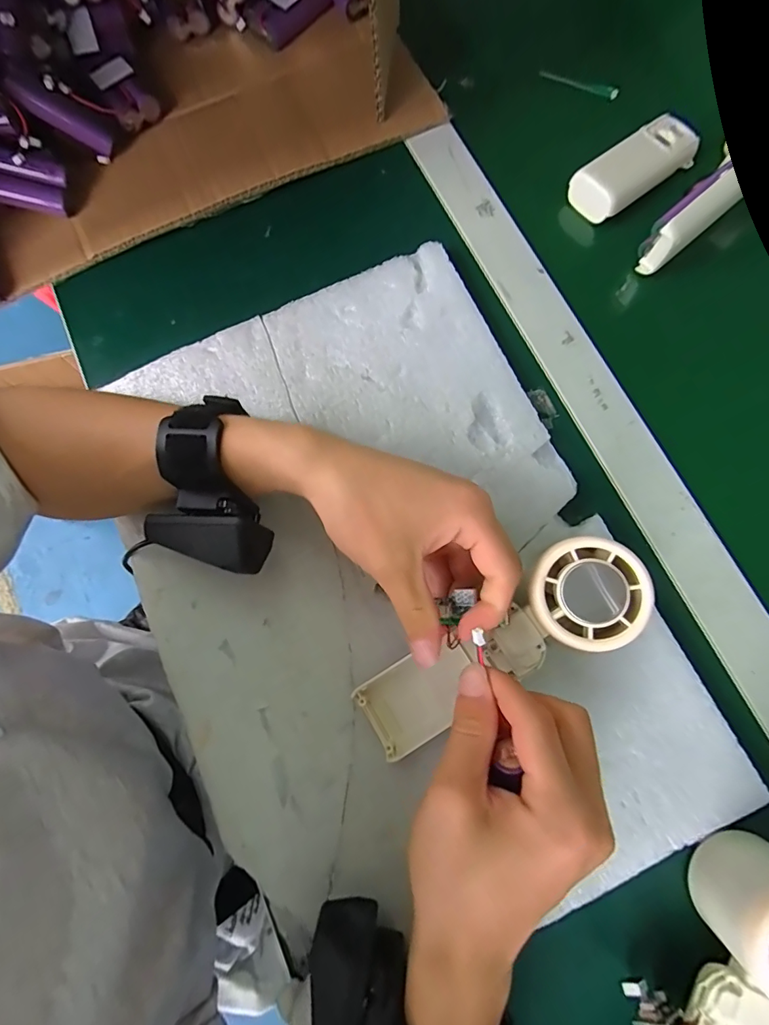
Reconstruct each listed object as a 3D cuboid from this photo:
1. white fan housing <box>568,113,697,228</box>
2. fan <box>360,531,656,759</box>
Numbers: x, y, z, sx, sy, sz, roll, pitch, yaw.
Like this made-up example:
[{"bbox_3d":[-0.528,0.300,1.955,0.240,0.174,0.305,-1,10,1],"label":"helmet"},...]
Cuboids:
[{"bbox_3d":[0.190,-0.261,0.343,0.101,0.017,0.041,-37,79,-6],"label":"white fan housing"},{"bbox_3d":[0.058,0.072,0.240,0.163,0.027,0.051,-37,78,19],"label":"fan"}]

